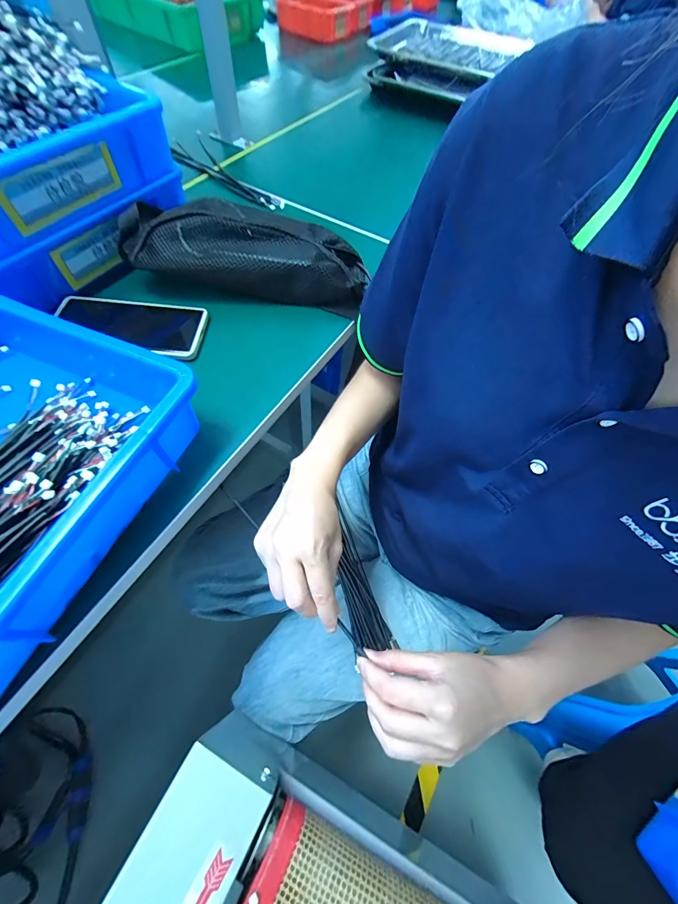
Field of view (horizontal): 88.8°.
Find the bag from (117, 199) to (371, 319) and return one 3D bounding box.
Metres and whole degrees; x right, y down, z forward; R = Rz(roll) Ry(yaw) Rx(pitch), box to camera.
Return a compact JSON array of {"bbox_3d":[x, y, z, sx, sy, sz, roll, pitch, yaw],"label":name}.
[{"bbox_3d":[-0.115,-0.253,0.435,0.274,0.075,0.124,3,61,-2],"label":"bag"}]

